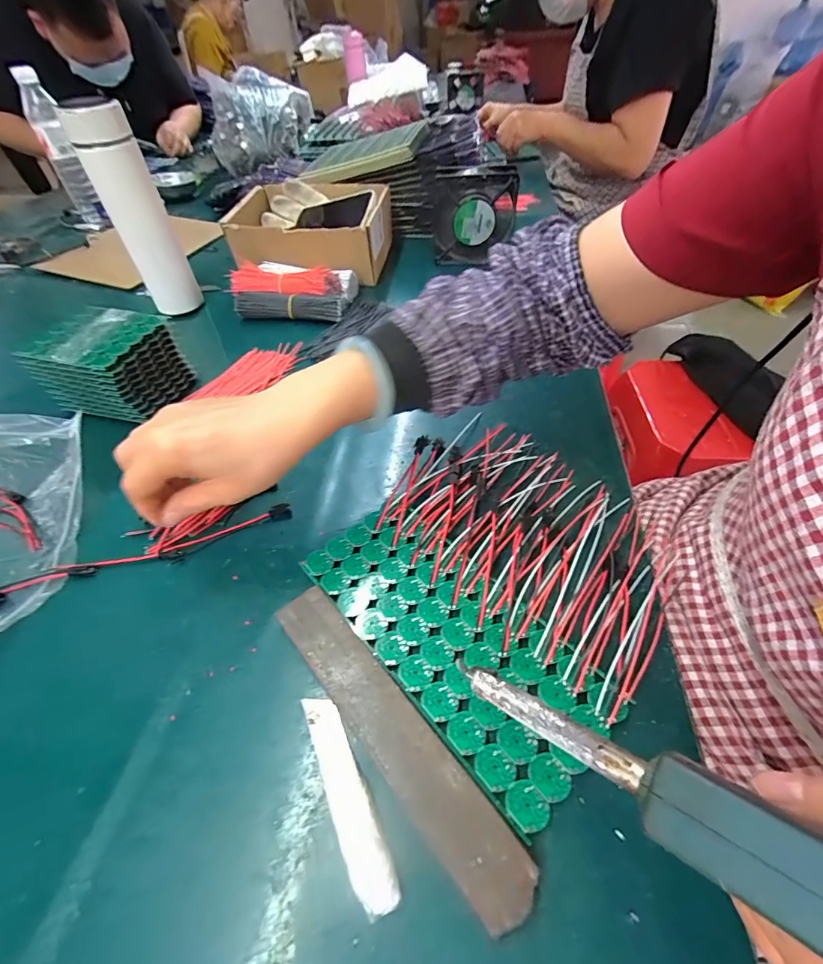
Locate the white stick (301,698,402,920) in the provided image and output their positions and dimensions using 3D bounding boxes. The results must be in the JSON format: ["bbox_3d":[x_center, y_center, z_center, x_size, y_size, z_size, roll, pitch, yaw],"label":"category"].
[{"bbox_3d":[-0.036,0.168,0.229,0.021,0.009,0.103,-23,51,-15],"label":"white stick"}]

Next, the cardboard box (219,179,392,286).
[{"bbox_3d":[-0.152,-0.387,0.655,0.231,0.090,0.187,5,50,8],"label":"cardboard box"}]

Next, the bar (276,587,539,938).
[{"bbox_3d":[-0.013,0.140,0.246,0.038,0.014,0.196,-35,55,-24],"label":"bar"}]

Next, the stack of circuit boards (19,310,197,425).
[{"bbox_3d":[-0.317,-0.123,0.450,0.106,0.078,0.103,10,50,12],"label":"stack of circuit boards"}]

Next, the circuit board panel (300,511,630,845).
[{"bbox_3d":[0.020,0.098,0.286,0.090,0.009,0.216,-36,56,-25],"label":"circuit board panel"}]

